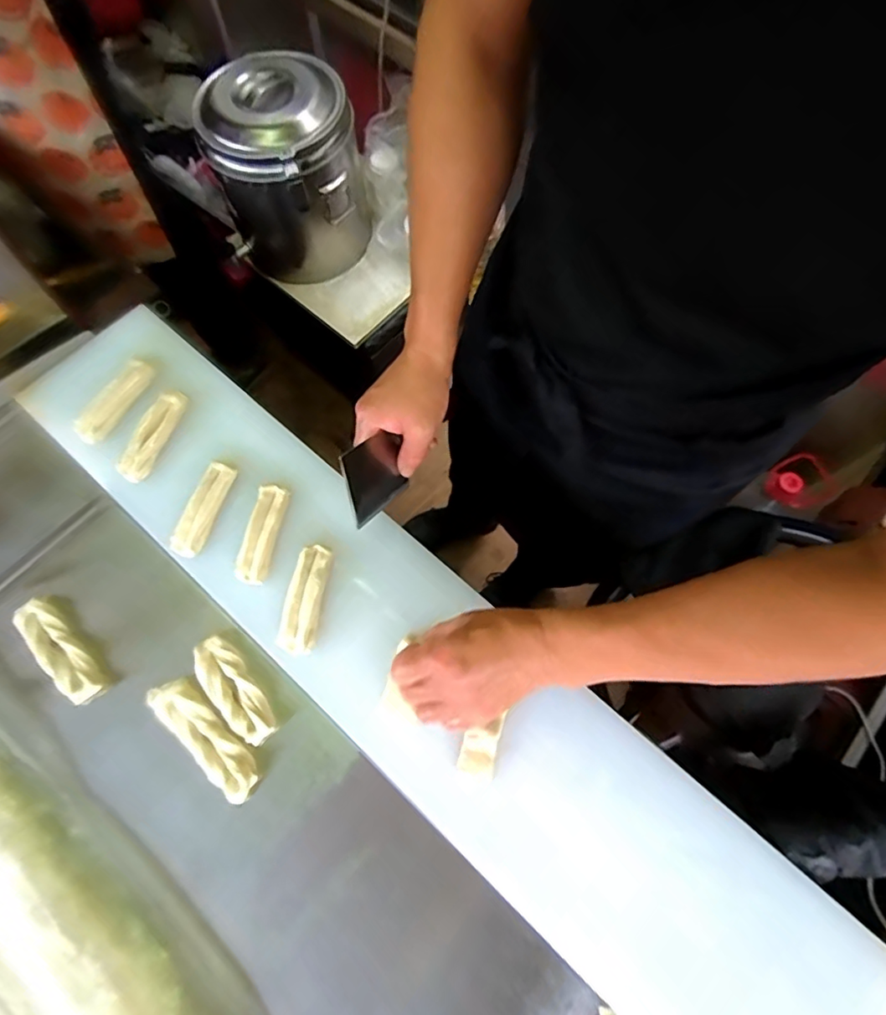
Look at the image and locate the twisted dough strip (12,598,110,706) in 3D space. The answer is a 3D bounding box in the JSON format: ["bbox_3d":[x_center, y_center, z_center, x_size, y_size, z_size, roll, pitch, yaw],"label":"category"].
[{"bbox_3d":[-0.379,0.142,0.547,0.042,0.020,0.121,-42,75,-13],"label":"twisted dough strip"}]

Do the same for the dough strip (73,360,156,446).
[{"bbox_3d":[-0.371,-0.122,0.622,0.027,0.025,0.111,26,73,9],"label":"dough strip"}]

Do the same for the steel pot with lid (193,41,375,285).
[{"bbox_3d":[-0.322,-0.697,1.158,0.296,0.332,0.269,-12,71,-4],"label":"steel pot with lid"}]

